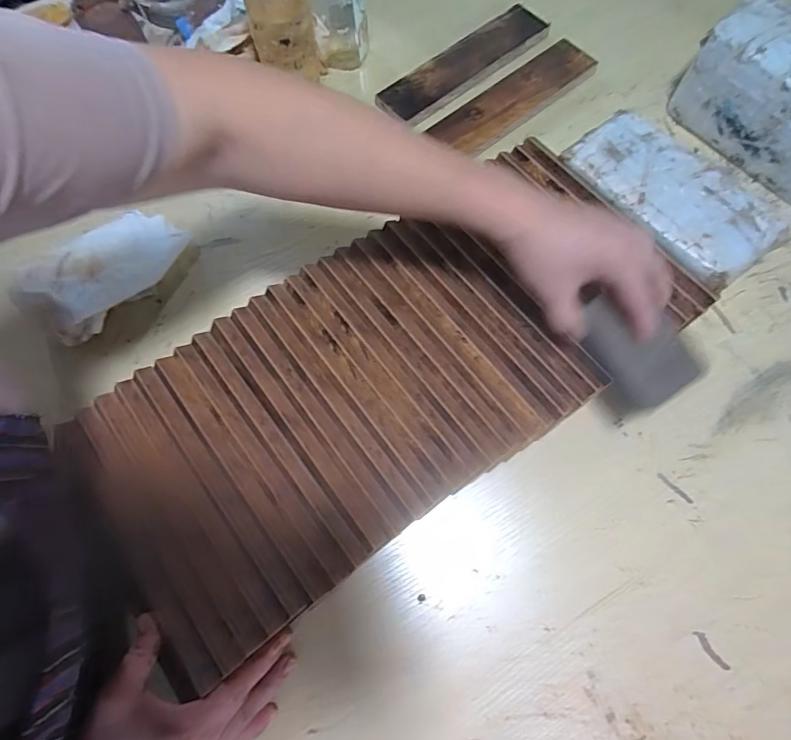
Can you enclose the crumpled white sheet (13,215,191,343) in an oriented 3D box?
[{"bbox_3d":[-0.309,-0.110,0.488,0.090,0.045,0.161,36,75,14],"label":"crumpled white sheet"}]

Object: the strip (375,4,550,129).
[{"bbox_3d":[0.087,-0.385,0.583,0.245,0.013,0.066,-38,76,-12],"label":"strip"}]

